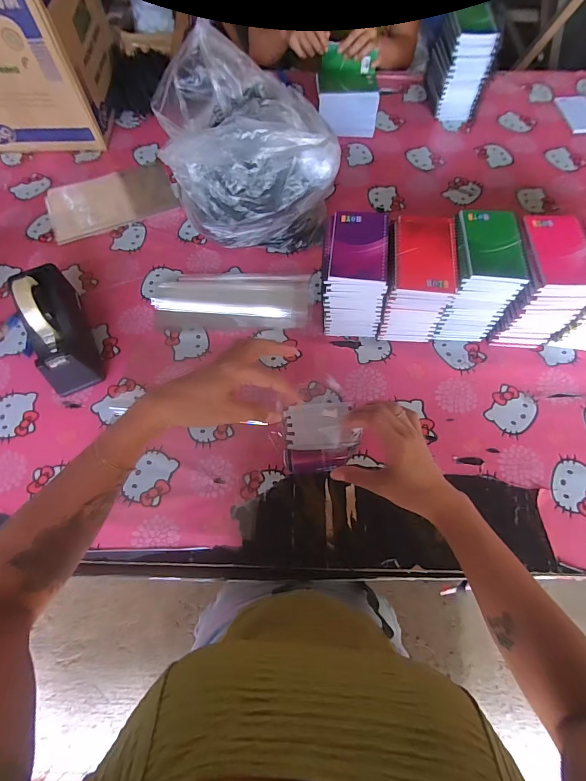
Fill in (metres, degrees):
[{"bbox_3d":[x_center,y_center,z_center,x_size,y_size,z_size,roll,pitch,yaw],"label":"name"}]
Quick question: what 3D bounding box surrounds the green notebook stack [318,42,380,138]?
[{"bbox_3d":[0.126,-0.706,0.908,0.136,0.091,0.212,2,64,2],"label":"green notebook stack"}]

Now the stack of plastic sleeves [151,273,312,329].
[{"bbox_3d":[-0.111,-0.169,0.711,0.283,0.012,0.128,1,64,1],"label":"stack of plastic sleeves"}]

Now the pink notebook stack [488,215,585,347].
[{"bbox_3d":[0.382,-0.165,0.608,0.100,0.162,0.131,2,64,2],"label":"pink notebook stack"}]

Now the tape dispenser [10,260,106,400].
[{"bbox_3d":[-0.383,-0.108,0.611,0.074,0.128,0.211,-23,66,-10],"label":"tape dispenser"}]

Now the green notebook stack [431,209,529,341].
[{"bbox_3d":[0.282,-0.175,0.612,0.099,0.160,0.132,2,64,2],"label":"green notebook stack"}]

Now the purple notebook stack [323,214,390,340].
[{"bbox_3d":[0.095,-0.177,0.617,0.094,0.157,0.125,0,64,1],"label":"purple notebook stack"}]

